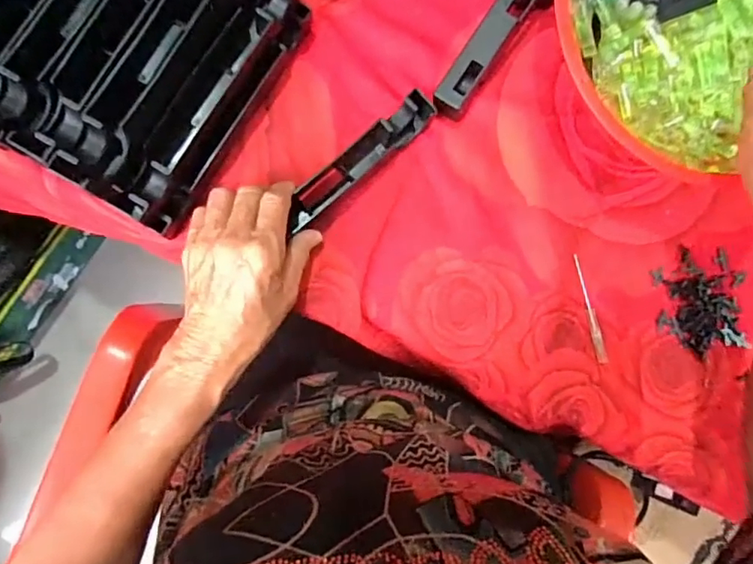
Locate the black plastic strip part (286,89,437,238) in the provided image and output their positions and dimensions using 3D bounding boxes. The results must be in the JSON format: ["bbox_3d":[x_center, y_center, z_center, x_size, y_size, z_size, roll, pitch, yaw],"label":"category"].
[{"bbox_3d":[-0.013,-0.091,0.403,0.131,0.028,0.024,-41,92,-6],"label":"black plastic strip part"}]

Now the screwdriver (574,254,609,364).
[{"bbox_3d":[0.175,0.022,0.442,0.009,0.004,0.089,-12,87,-9],"label":"screwdriver"}]

